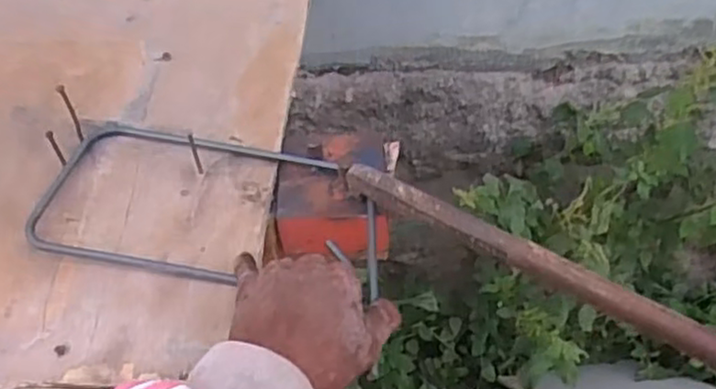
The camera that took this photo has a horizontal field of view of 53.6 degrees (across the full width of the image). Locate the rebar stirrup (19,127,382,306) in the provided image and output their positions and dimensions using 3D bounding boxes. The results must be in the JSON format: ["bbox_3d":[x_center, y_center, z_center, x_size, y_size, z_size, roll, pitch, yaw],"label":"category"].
[{"bbox_3d":[-0.110,0.006,0.569,0.281,0.017,0.148,8,46,10],"label":"rebar stirrup"}]

